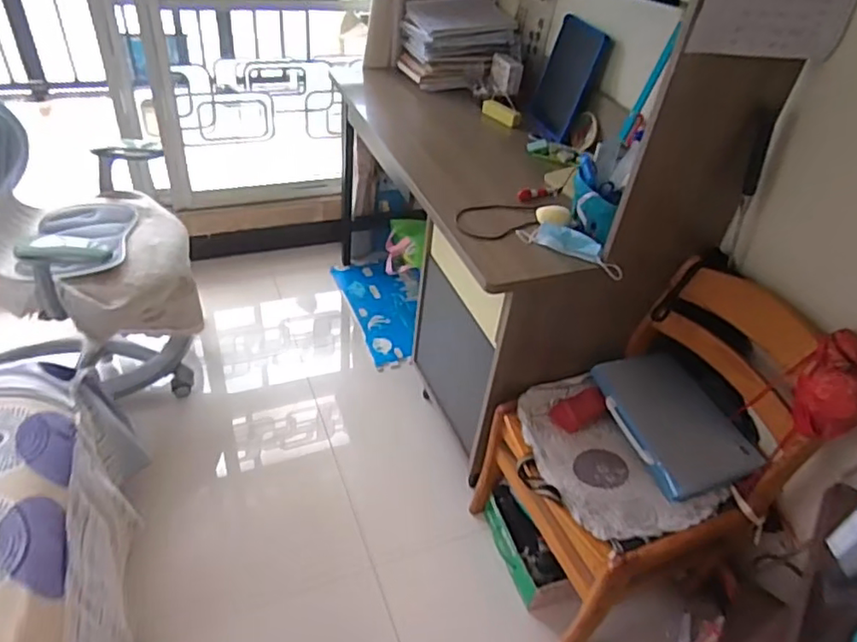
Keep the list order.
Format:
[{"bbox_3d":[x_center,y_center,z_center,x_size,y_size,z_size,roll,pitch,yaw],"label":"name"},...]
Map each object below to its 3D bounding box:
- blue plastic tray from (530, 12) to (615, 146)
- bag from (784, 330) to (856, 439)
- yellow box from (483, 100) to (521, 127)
[{"bbox_3d":[0.387,-0.674,1.672,0.030,0.305,0.203,-3,40,-26],"label":"blue plastic tray"},{"bbox_3d":[0.708,0.122,1.055,0.106,0.170,0.138,-1,41,-11],"label":"bag"},{"bbox_3d":[0.216,-0.617,1.774,0.029,0.041,0.137,-28,52,-35],"label":"yellow box"}]

